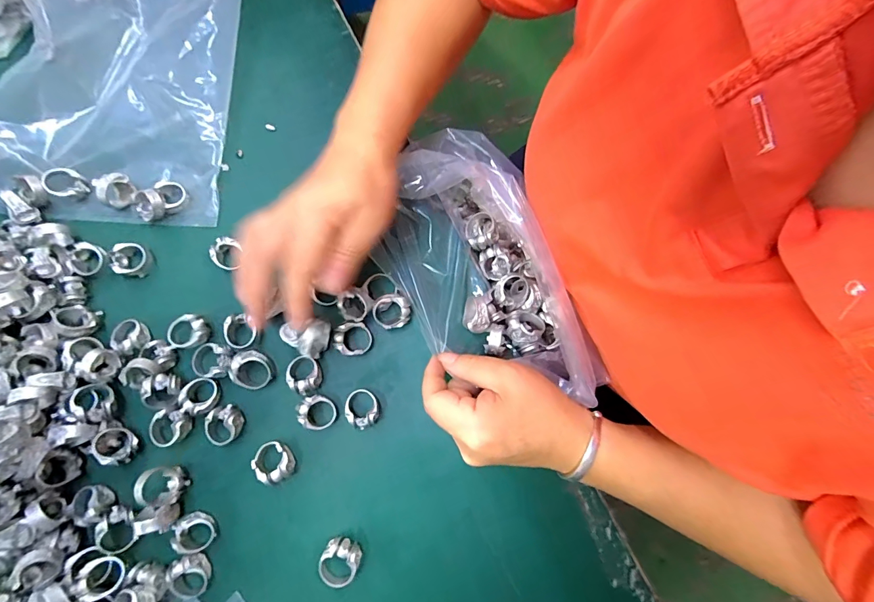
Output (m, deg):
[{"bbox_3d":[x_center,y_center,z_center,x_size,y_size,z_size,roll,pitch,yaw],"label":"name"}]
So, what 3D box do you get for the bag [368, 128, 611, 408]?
[{"bbox_3d":[0.030,-0.022,0.309,0.122,0.063,0.218,-20,80,-4],"label":"bag"}]

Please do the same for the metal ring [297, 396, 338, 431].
[{"bbox_3d":[-0.093,0.087,0.307,0.025,0.016,0.026,0,78,0],"label":"metal ring"}]

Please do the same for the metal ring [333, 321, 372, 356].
[{"bbox_3d":[-0.067,0.031,0.317,0.028,0.014,0.026,0,78,0],"label":"metal ring"}]

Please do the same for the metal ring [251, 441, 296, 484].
[{"bbox_3d":[-0.123,0.121,0.299,0.025,0.017,0.029,-29,80,-6],"label":"metal ring"}]

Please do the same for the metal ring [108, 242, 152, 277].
[{"bbox_3d":[-0.252,-0.034,0.325,0.024,0.017,0.025,0,78,0],"label":"metal ring"}]

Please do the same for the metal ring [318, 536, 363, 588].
[{"bbox_3d":[-0.069,0.188,0.285,0.027,0.017,0.033,20,79,4],"label":"metal ring"}]

